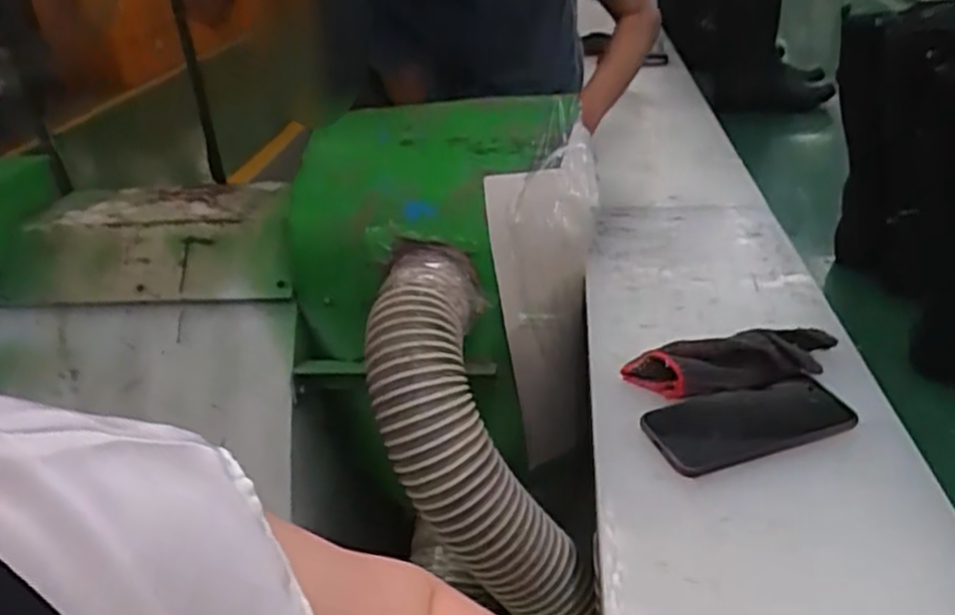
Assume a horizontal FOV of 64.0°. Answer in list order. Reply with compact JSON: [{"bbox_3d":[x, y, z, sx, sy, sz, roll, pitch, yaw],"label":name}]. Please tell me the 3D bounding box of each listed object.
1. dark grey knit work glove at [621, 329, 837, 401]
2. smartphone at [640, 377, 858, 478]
[{"bbox_3d":[0.230,0.049,0.668,0.190,0.024,0.062,-10,29,-9],"label":"dark grey knit work glove"},{"bbox_3d":[0.218,0.089,0.614,0.156,0.011,0.078,-10,30,-9],"label":"smartphone"}]

